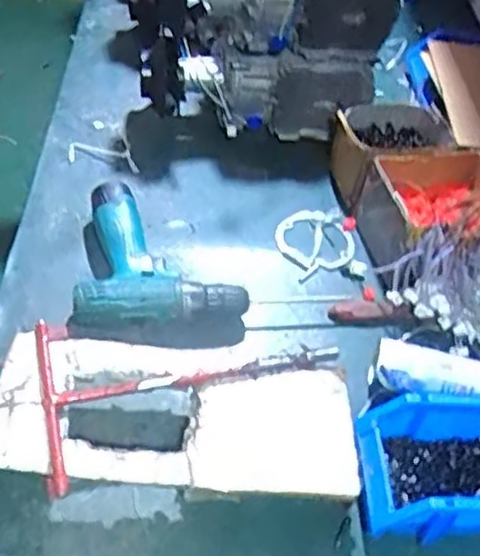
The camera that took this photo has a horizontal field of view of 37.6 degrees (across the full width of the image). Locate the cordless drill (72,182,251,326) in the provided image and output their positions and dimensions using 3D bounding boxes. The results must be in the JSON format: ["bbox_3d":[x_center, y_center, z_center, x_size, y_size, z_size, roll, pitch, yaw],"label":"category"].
[{"bbox_3d":[-0.089,-0.017,0.808,0.185,0.055,0.202,2,47,-8],"label":"cordless drill"}]

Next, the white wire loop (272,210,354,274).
[{"bbox_3d":[0.091,-0.049,0.892,0.087,0.021,0.096,-26,56,-30],"label":"white wire loop"}]

